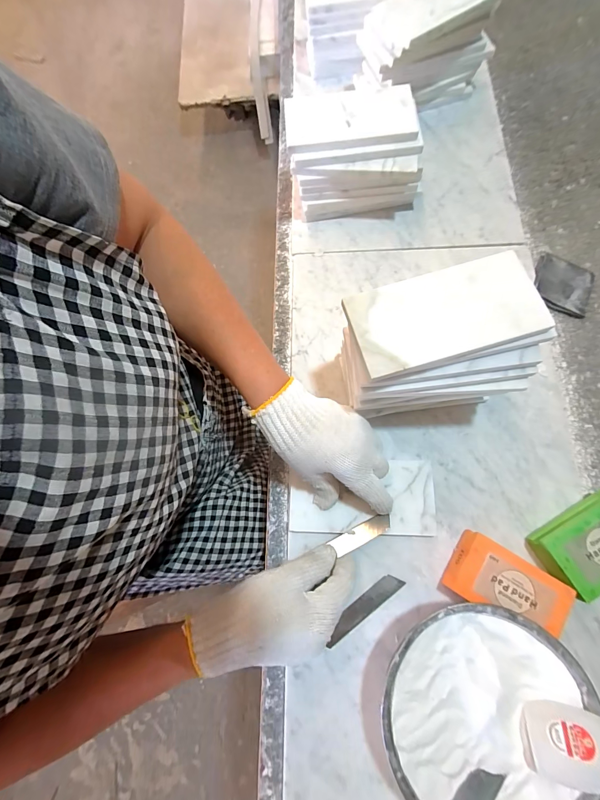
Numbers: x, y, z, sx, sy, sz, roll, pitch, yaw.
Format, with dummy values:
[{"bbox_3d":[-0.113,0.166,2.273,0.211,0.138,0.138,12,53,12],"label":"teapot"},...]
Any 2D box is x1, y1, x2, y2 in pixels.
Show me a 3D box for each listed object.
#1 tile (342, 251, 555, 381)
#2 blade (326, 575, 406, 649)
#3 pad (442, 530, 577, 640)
[{"bbox_3d":[0.117,-0.070,0.266,0.148,0.009,0.075,-16,74,-4],"label":"tile"},{"bbox_3d":[0.063,0.205,0.324,0.090,0.004,0.018,-36,74,-7],"label":"blade"},{"bbox_3d":[0.192,0.176,0.311,0.097,0.033,0.057,30,77,12],"label":"pad"}]

